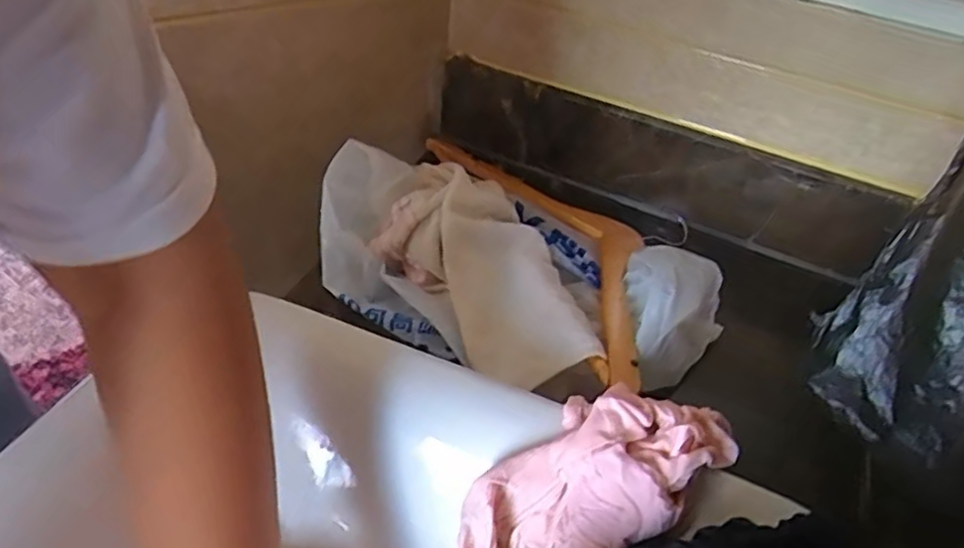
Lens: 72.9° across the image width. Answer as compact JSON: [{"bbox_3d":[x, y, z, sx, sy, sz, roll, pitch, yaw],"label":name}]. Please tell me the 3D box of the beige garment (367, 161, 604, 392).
[{"bbox_3d":[0.000,-0.002,0.558,0.128,0.071,0.257,-24,50,-29],"label":"beige garment"}]

